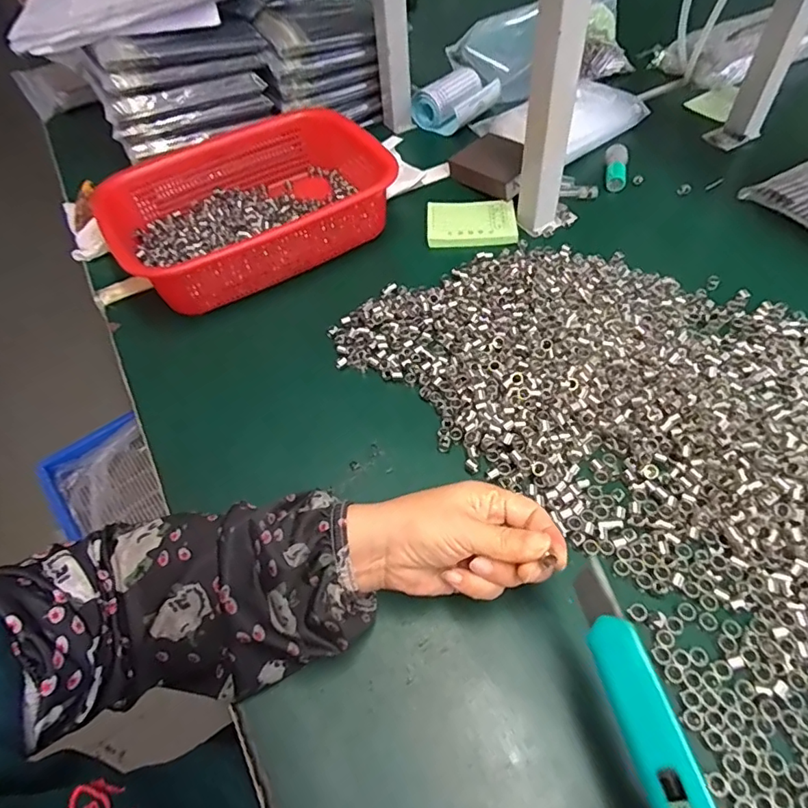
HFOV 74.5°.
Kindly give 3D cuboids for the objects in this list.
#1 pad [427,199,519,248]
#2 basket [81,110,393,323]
[{"bbox_3d":[0.074,-0.201,0.584,0.096,0.007,0.079,-2,52,2],"label":"pad"},{"bbox_3d":[-0.155,-0.212,0.565,0.295,0.063,0.206,-26,56,-16],"label":"basket"}]

